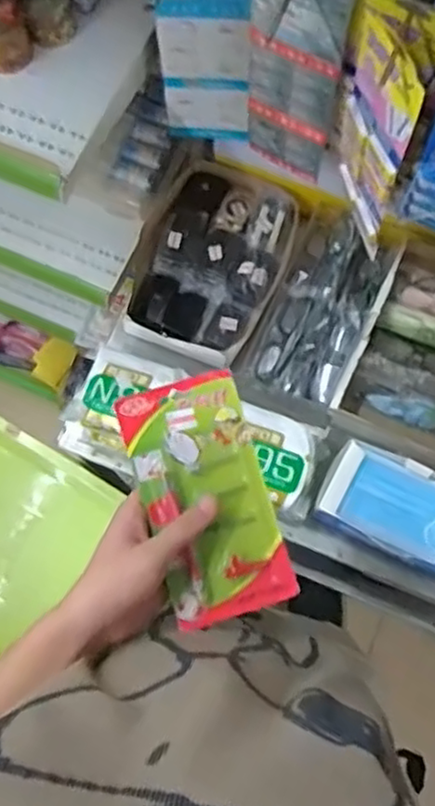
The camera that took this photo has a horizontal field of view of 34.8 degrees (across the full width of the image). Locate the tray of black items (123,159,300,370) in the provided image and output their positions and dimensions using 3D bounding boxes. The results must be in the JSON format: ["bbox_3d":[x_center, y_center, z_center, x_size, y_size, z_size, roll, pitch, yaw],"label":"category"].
[{"bbox_3d":[-0.004,-0.219,1.007,0.204,0.049,0.307,22,76,8],"label":"tray of black items"}]

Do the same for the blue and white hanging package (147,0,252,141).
[{"bbox_3d":[-0.013,-0.384,0.755,0.102,0.275,0.036,11,75,5],"label":"blue and white hanging package"}]

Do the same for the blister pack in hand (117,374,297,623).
[{"bbox_3d":[-0.009,0.074,0.556,0.097,0.023,0.186,-20,85,-4],"label":"blister pack in hand"}]

